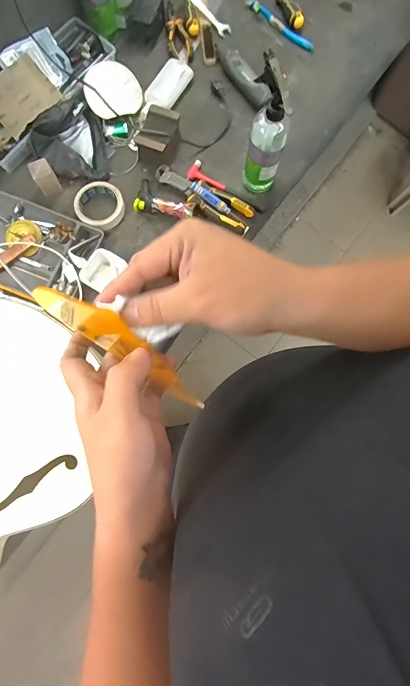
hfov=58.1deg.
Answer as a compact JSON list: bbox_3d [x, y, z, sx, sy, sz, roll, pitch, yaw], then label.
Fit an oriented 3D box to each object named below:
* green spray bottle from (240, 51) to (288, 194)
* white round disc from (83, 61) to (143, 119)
[{"bbox_3d":[0.111,-0.375,0.664,0.073,0.225,0.082,19,80,2],"label":"green spray bottle"},{"bbox_3d":[-0.191,-0.525,0.767,0.111,0.018,0.099,-29,110,-12],"label":"white round disc"}]

